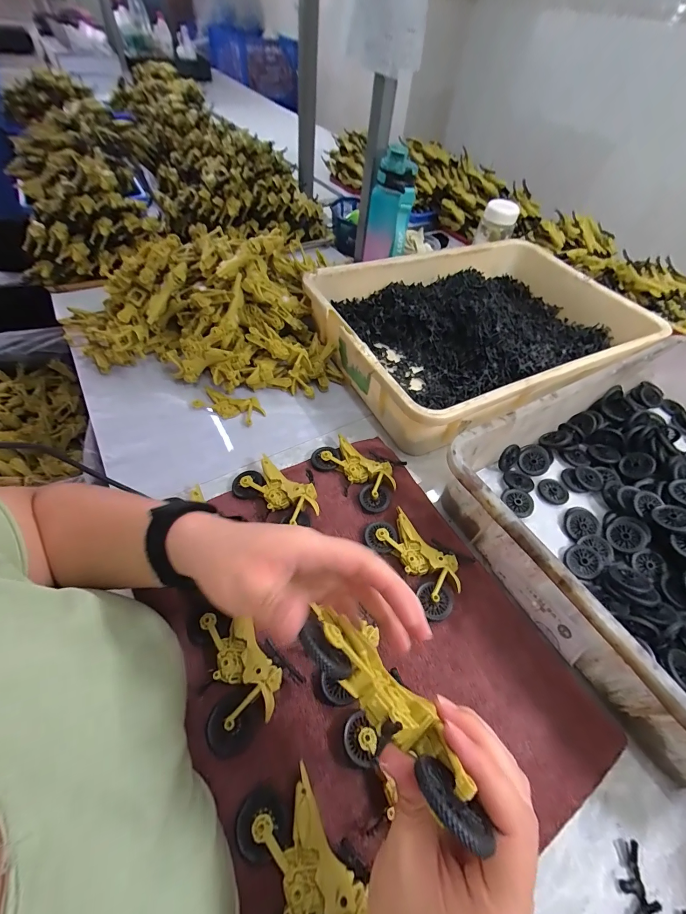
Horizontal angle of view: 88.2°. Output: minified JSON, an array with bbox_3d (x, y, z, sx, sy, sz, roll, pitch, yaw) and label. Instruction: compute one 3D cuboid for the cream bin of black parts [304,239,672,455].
[{"bbox_3d":[0.227,-0.221,0.601,0.506,0.090,0.351,-21,57,-20],"label":"cream bin of black parts"}]

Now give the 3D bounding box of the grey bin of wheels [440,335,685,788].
[{"bbox_3d":[0.407,0.051,0.415,0.507,0.092,0.354,-23,58,-21],"label":"grey bin of wheels"}]

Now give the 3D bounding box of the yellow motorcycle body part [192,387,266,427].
[{"bbox_3d":[-0.165,-0.073,0.514,0.099,0.018,0.041,14,53,5],"label":"yellow motorcycle body part"}]

